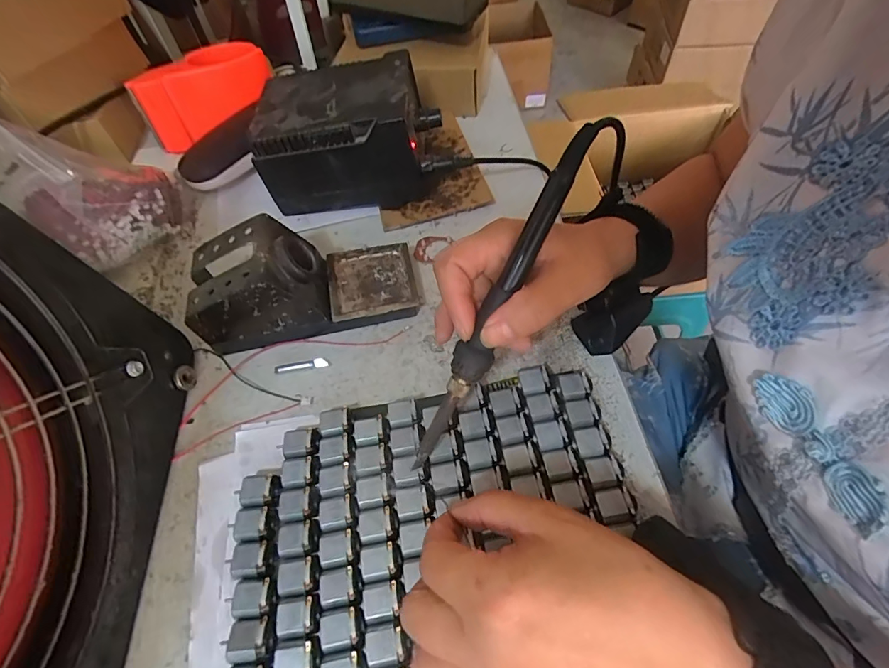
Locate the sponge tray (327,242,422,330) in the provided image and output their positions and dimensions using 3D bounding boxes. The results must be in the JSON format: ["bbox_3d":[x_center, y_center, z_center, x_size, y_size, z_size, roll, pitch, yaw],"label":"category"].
[{"bbox_3d":[-0.059,-0.040,0.371,0.070,0.020,0.070,-13,57,-6],"label":"sponge tray"}]

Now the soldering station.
[{"bbox_3d":[-0.086,-0.185,0.422,0.156,0.095,0.108,-1,56,2],"label":"soldering station"}]

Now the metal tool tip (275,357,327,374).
[{"bbox_3d":[-0.109,0.024,0.341,0.040,0.004,0.008,-9,56,-3],"label":"metal tool tip"}]

